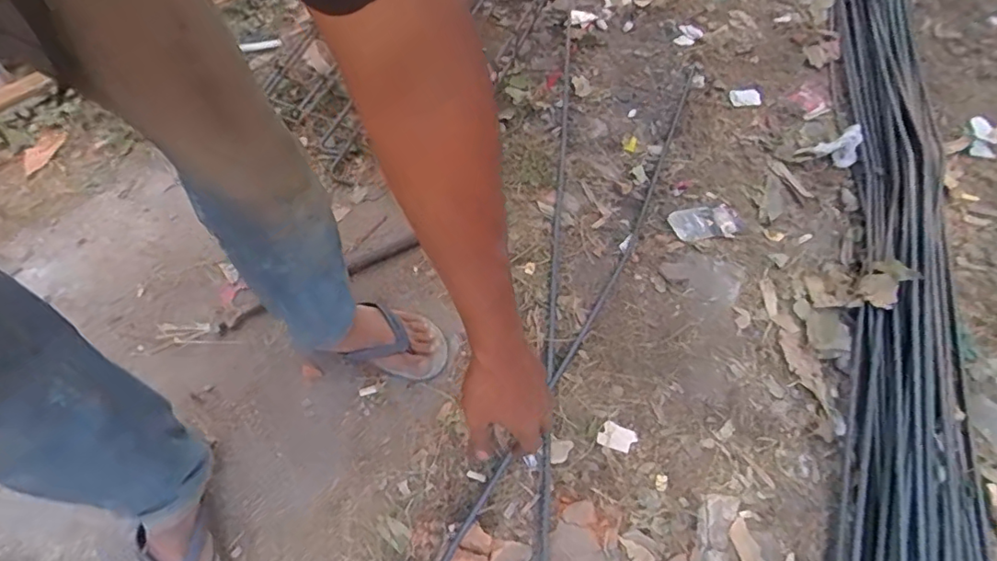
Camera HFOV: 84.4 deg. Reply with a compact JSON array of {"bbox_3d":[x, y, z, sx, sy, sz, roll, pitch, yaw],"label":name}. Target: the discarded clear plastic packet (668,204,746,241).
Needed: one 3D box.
[{"bbox_3d":[0.409,-0.114,1.084,0.140,0.006,0.076,-9,57,-7],"label":"discarded clear plastic packet"}]

